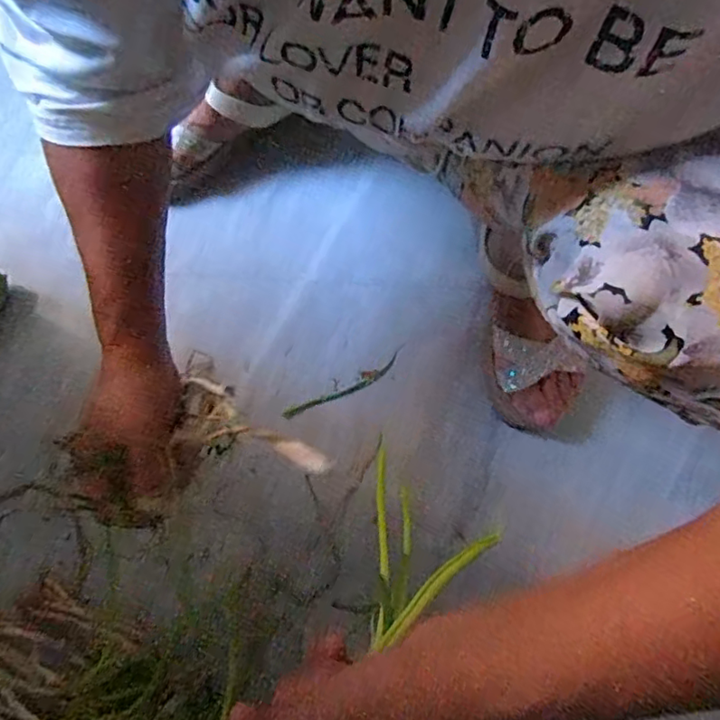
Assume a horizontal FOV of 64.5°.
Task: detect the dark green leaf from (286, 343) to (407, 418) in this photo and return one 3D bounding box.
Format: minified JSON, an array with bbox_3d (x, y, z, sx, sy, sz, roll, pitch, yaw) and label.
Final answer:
[{"bbox_3d":[-0.015,0.029,0.581,0.134,0.004,0.017,-28,79,-8],"label":"dark green leaf"}]

